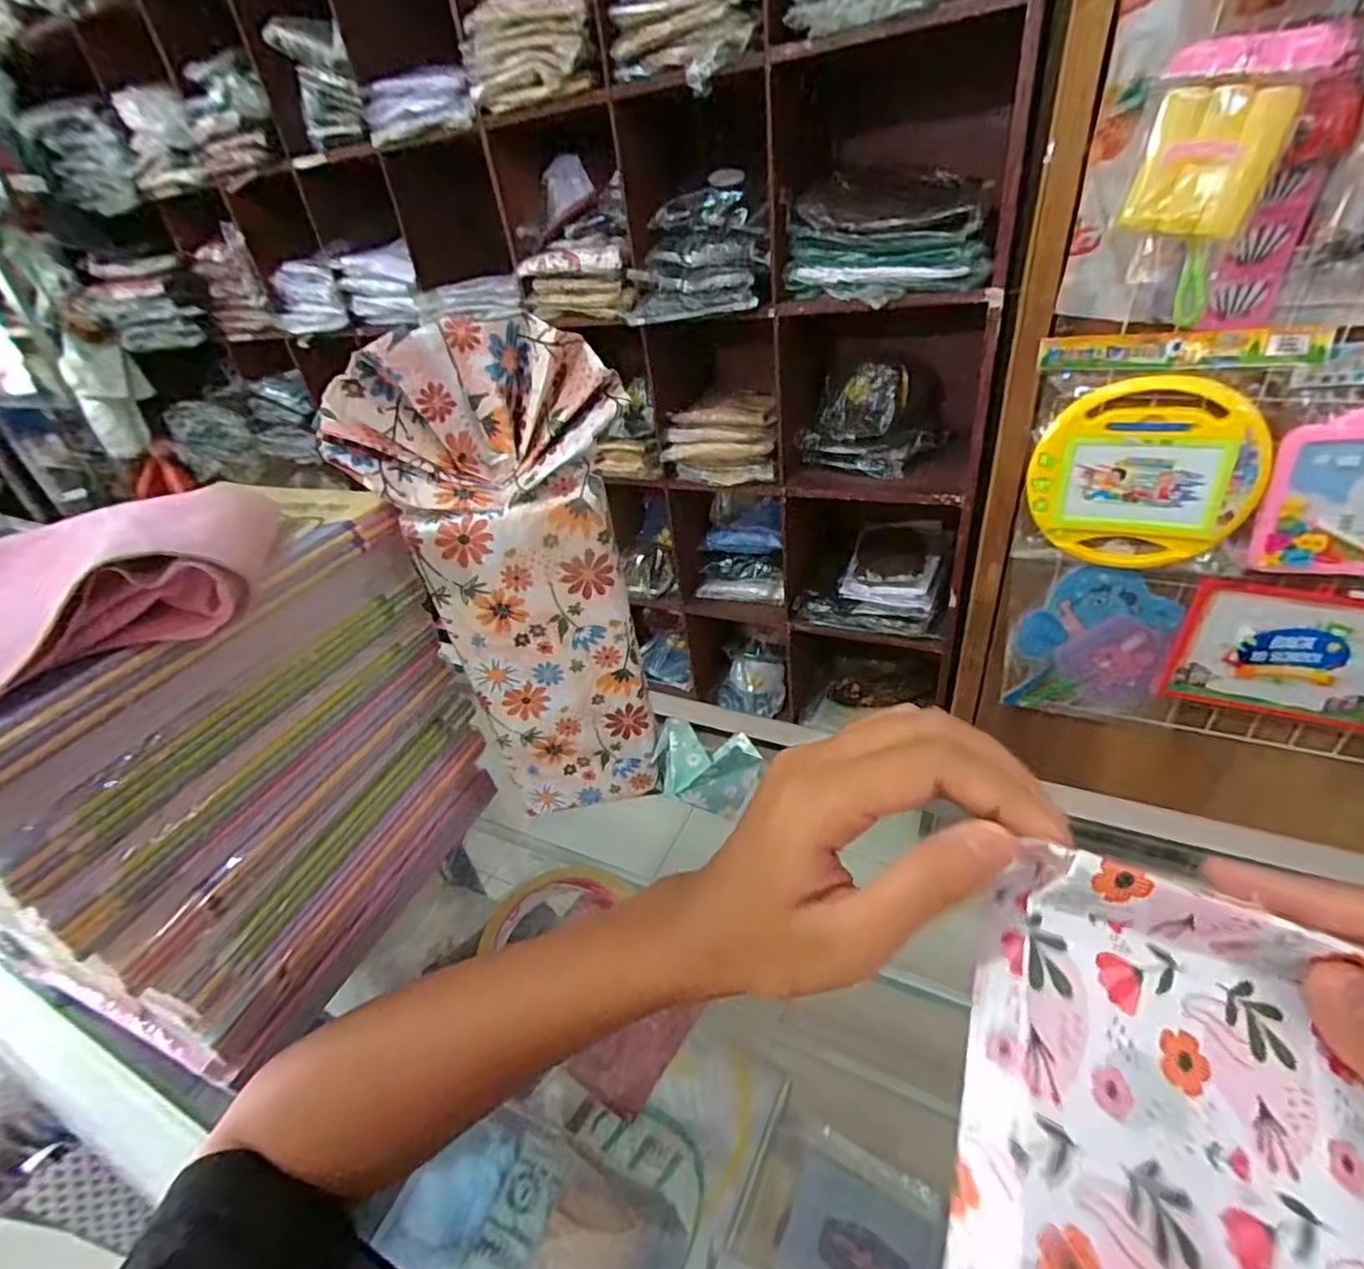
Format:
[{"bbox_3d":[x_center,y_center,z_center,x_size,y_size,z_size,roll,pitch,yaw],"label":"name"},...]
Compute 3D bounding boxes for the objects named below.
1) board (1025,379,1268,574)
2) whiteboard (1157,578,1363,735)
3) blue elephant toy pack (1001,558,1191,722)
[{"bbox_3d":[0.673,-0.227,0.941,0.274,0.273,0.023,15,41,29],"label":"board"},{"bbox_3d":[0.939,0.033,0.987,0.281,0.243,0.019,12,40,25],"label":"whiteboard"},{"bbox_3d":[0.717,0.021,1.125,0.232,0.299,0.017,12,40,26],"label":"blue elephant toy pack"}]

